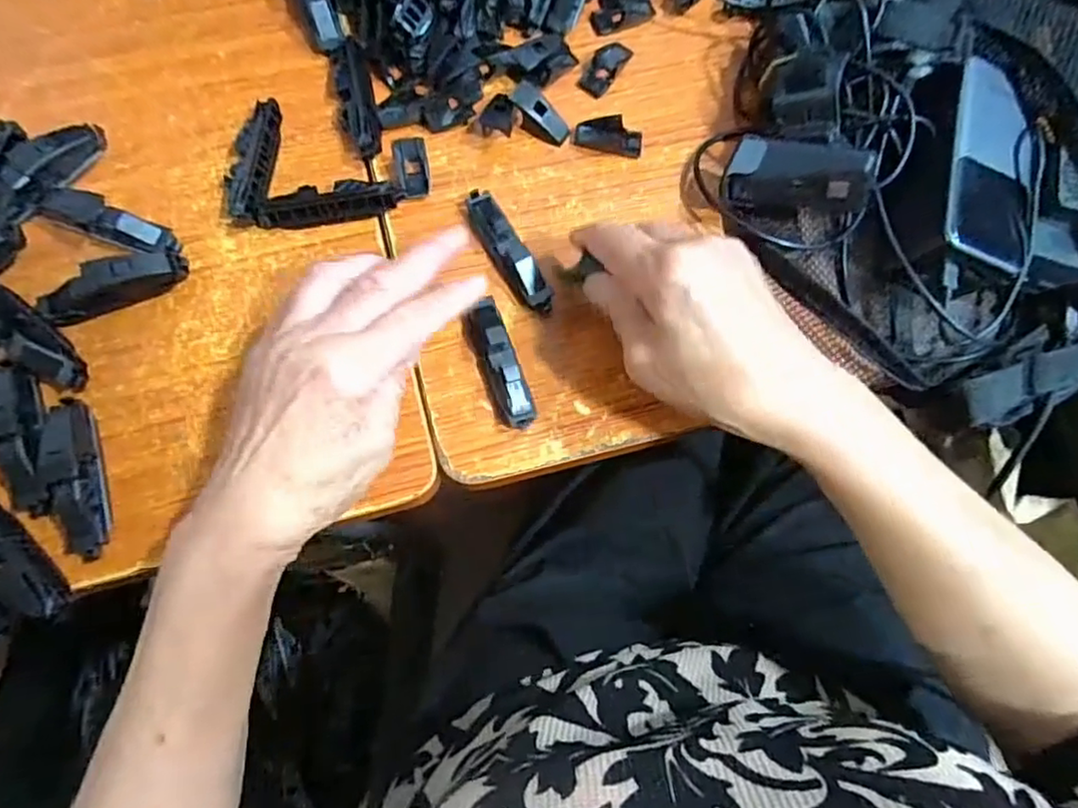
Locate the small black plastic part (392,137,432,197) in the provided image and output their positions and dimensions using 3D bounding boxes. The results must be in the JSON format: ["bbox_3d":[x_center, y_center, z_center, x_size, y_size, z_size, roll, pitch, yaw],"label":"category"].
[{"bbox_3d":[-0.075,-0.141,0.373,0.021,0.008,0.042,-8,76,-6],"label":"small black plastic part"}]

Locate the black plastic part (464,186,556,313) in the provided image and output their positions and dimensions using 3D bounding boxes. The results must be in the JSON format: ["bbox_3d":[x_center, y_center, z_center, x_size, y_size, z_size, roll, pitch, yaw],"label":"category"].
[{"bbox_3d":[-0.017,-0.088,0.361,0.020,0.017,0.082,-30,80,-11],"label":"black plastic part"}]

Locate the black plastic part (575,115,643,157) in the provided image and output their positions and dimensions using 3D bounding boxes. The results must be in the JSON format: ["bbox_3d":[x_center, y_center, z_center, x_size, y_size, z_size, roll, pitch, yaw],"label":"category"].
[{"bbox_3d":[0.043,-0.166,0.388,0.042,0.010,0.019,11,75,-2],"label":"black plastic part"}]

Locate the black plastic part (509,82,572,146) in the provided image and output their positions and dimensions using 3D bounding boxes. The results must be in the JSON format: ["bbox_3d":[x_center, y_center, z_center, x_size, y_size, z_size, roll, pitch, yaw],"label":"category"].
[{"bbox_3d":[0.001,-0.176,0.383,0.038,0.016,0.020,32,76,4],"label":"black plastic part"}]

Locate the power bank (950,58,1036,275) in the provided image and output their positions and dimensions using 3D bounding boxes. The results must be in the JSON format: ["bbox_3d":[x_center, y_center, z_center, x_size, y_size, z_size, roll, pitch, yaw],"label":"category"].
[{"bbox_3d":[0.251,-0.133,0.347,0.050,0.010,0.122,17,76,-6],"label":"power bank"}]

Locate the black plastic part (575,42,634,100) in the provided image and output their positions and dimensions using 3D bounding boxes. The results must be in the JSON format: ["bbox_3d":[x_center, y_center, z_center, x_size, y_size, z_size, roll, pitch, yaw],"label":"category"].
[{"bbox_3d":[0.042,-0.215,0.402,0.019,0.005,0.042,32,75,4],"label":"black plastic part"}]

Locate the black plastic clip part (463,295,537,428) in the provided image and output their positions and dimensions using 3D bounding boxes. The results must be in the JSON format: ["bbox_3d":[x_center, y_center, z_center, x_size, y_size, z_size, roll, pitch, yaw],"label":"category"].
[{"bbox_3d":[-0.020,-0.023,0.338,0.020,0.019,0.069,-21,78,-9],"label":"black plastic clip part"}]

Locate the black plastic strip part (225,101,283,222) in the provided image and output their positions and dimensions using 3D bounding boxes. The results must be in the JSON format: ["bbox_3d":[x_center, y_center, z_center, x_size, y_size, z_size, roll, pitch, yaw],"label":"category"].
[{"bbox_3d":[-0.166,-0.140,0.365,0.021,0.016,0.077,3,75,-4],"label":"black plastic strip part"}]

